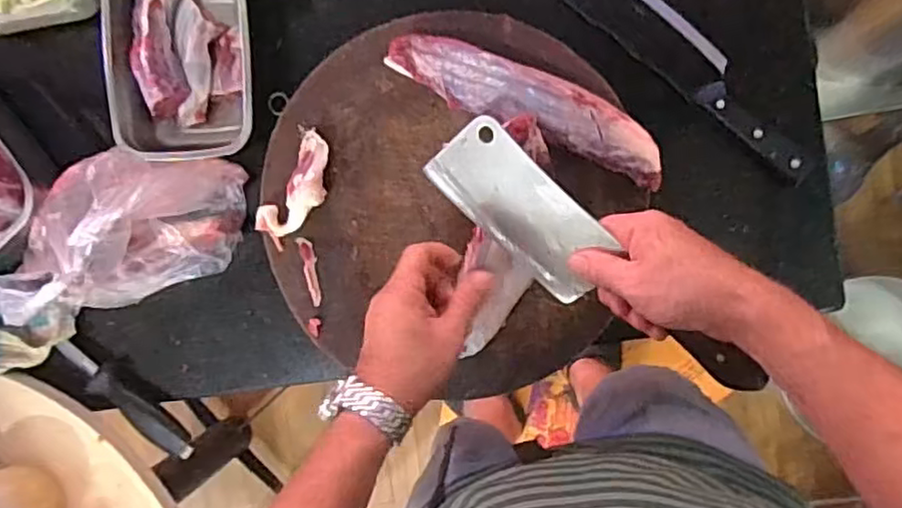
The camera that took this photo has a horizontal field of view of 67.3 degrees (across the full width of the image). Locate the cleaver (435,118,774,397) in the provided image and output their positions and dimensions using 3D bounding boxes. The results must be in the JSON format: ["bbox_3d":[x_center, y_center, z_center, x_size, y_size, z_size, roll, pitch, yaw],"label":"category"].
[{"bbox_3d":[0.108,-0.004,0.514,0.290,0.021,0.095,34,127,18],"label":"cleaver"}]

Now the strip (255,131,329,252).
[{"bbox_3d":[-0.133,-0.054,0.590,0.045,0.026,0.100,34,96,3],"label":"strip"}]

